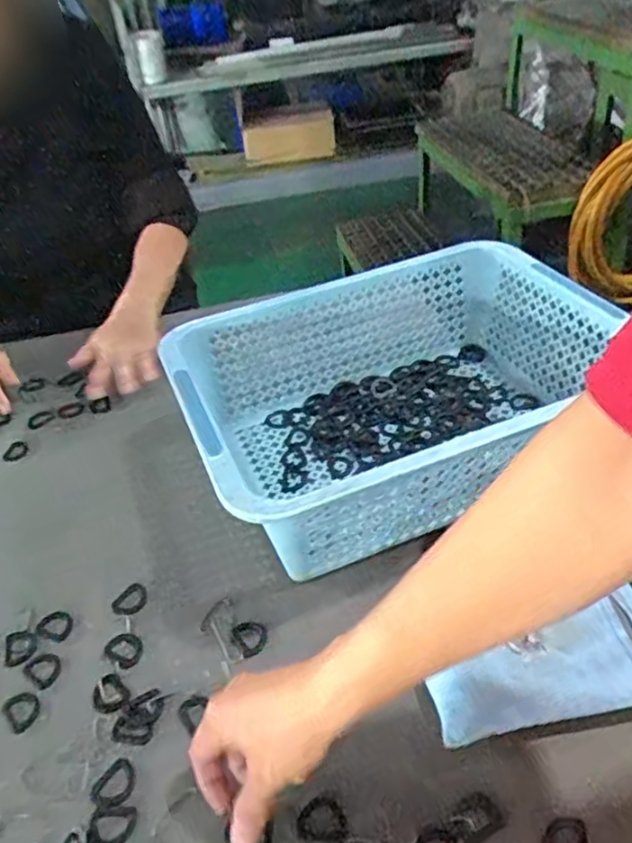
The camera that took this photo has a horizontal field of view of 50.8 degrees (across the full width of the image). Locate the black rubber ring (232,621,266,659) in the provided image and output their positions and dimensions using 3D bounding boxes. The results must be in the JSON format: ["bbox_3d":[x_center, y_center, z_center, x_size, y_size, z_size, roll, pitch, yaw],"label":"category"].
[{"bbox_3d":[-0.049,0.163,0.504,0.025,0.004,0.031,-22,41,-18],"label":"black rubber ring"}]

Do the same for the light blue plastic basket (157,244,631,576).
[{"bbox_3d":[0.081,-0.024,0.622,0.375,0.119,0.286,-18,40,-13],"label":"light blue plastic basket"}]

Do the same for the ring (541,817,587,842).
[{"bbox_3d":[0.141,0.239,0.378,0.025,0.004,0.027,-4,39,3],"label":"ring"}]

